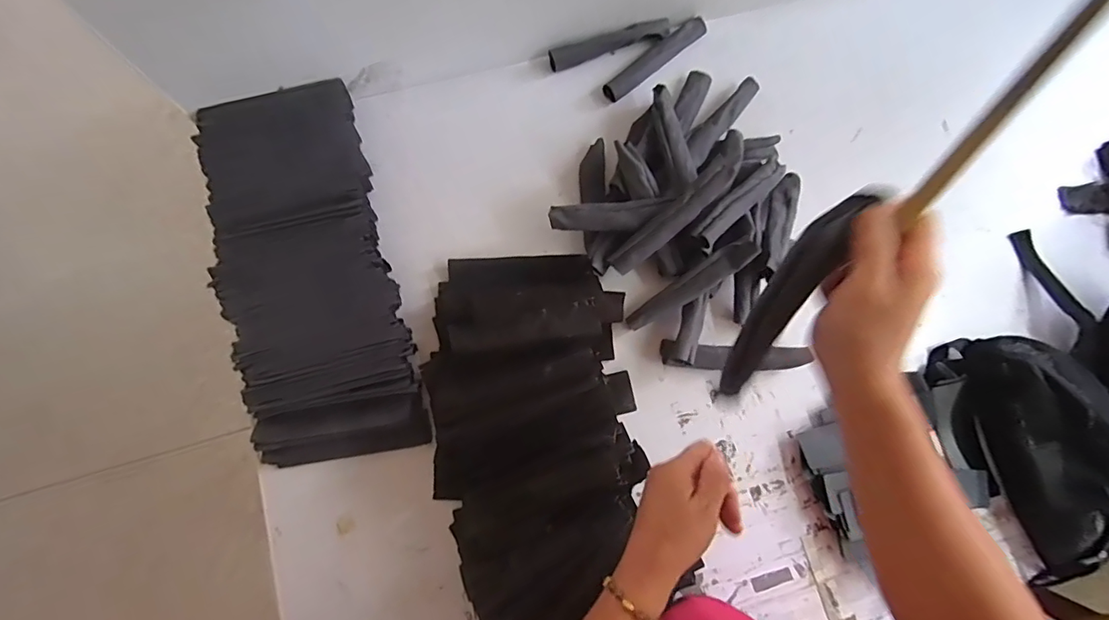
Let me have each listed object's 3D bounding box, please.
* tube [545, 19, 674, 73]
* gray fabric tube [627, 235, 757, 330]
[{"bbox_3d":[0.084,-0.395,0.733,0.186,0.030,0.023,-18,78,-5],"label":"tube"},{"bbox_3d":[0.177,-0.033,0.646,0.186,0.025,0.035,-35,79,13],"label":"gray fabric tube"}]

